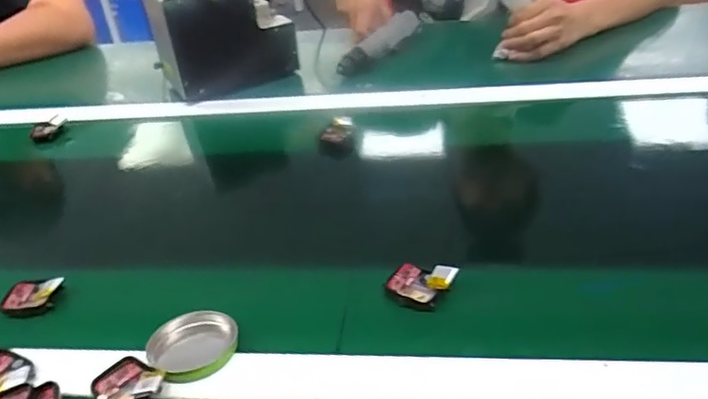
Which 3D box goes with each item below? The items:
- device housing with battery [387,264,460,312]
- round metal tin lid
[{"bbox_3d":[0.054,0.067,0.456,0.051,0.022,0.037,19,43,31],"label":"device housing with battery"},{"bbox_3d":[-0.122,0.110,0.429,0.065,0.010,0.060,-4,35,3],"label":"round metal tin lid"}]

